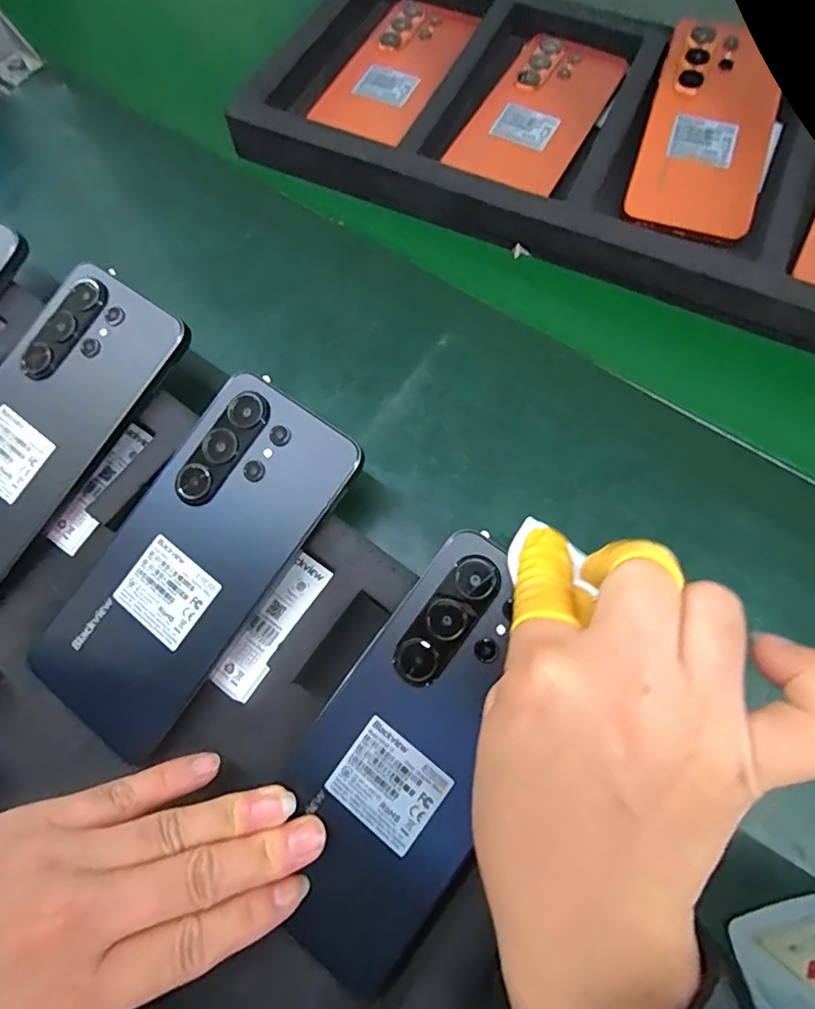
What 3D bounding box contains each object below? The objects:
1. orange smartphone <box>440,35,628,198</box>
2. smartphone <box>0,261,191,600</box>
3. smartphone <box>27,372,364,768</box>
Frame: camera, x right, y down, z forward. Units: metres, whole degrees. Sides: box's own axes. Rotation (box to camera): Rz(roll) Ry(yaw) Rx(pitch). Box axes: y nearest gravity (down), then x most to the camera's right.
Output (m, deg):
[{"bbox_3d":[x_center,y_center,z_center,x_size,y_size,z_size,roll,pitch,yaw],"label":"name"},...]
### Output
[{"bbox_3d":[0.090,-0.269,0.365,0.075,0.015,0.165,27,72,10],"label":"orange smartphone"},{"bbox_3d":[-0.185,-0.038,0.262,0.076,0.009,0.167,36,88,11],"label":"smartphone"},{"bbox_3d":[-0.097,0.025,0.236,0.075,0.006,0.168,36,89,11],"label":"smartphone"}]

